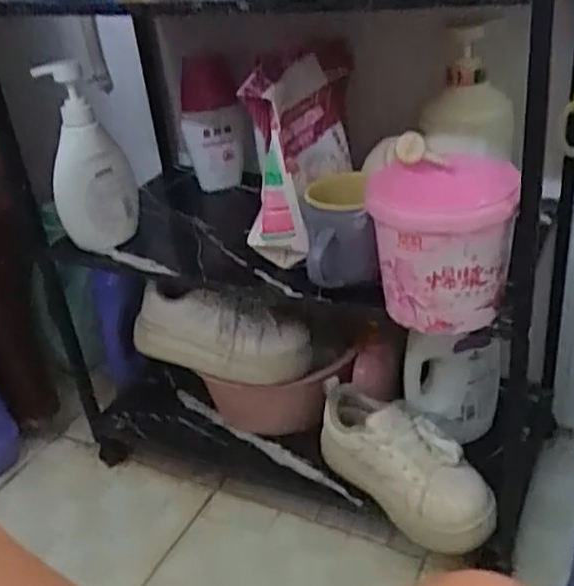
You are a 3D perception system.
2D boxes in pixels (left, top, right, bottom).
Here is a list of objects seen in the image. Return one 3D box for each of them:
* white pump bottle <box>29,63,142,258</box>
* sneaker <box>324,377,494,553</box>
[{"bbox_3d":[-0.229,-0.150,0.818,0.094,0.212,0.053,-15,31,-15],"label":"white pump bottle"},{"bbox_3d":[0.131,0.199,0.839,0.085,0.112,0.245,-28,36,-32],"label":"sneaker"}]

